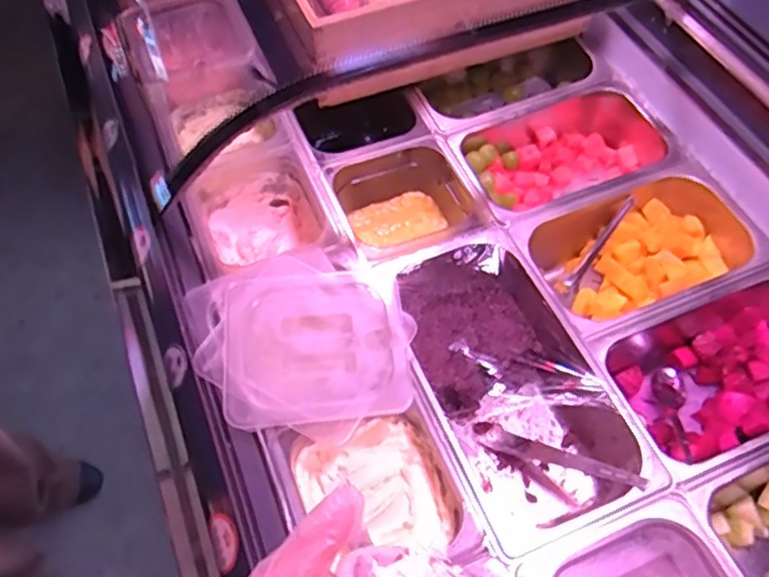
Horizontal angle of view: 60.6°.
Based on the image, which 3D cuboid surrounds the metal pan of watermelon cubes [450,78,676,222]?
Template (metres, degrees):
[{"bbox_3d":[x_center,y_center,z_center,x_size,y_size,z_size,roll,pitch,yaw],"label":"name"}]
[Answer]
[{"bbox_3d":[0.229,-0.165,0.852,0.264,0.085,0.169,-21,60,-12],"label":"metal pan of watermelon cubes"}]

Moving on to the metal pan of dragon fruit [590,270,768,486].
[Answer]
[{"bbox_3d":[0.353,0.091,0.691,0.259,0.091,0.157,-21,60,-12],"label":"metal pan of dragon fruit"}]

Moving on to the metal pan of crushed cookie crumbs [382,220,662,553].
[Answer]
[{"bbox_3d":[0.122,0.102,0.693,0.167,0.106,0.327,-20,60,-12],"label":"metal pan of crushed cookie crumbs"}]

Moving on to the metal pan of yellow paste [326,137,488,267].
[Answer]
[{"bbox_3d":[0.025,-0.091,0.808,0.166,0.082,0.164,-22,60,-13],"label":"metal pan of yellow paste"}]

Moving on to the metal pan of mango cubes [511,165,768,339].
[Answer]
[{"bbox_3d":[0.290,-0.031,0.772,0.254,0.096,0.167,-21,60,-12],"label":"metal pan of mango cubes"}]

